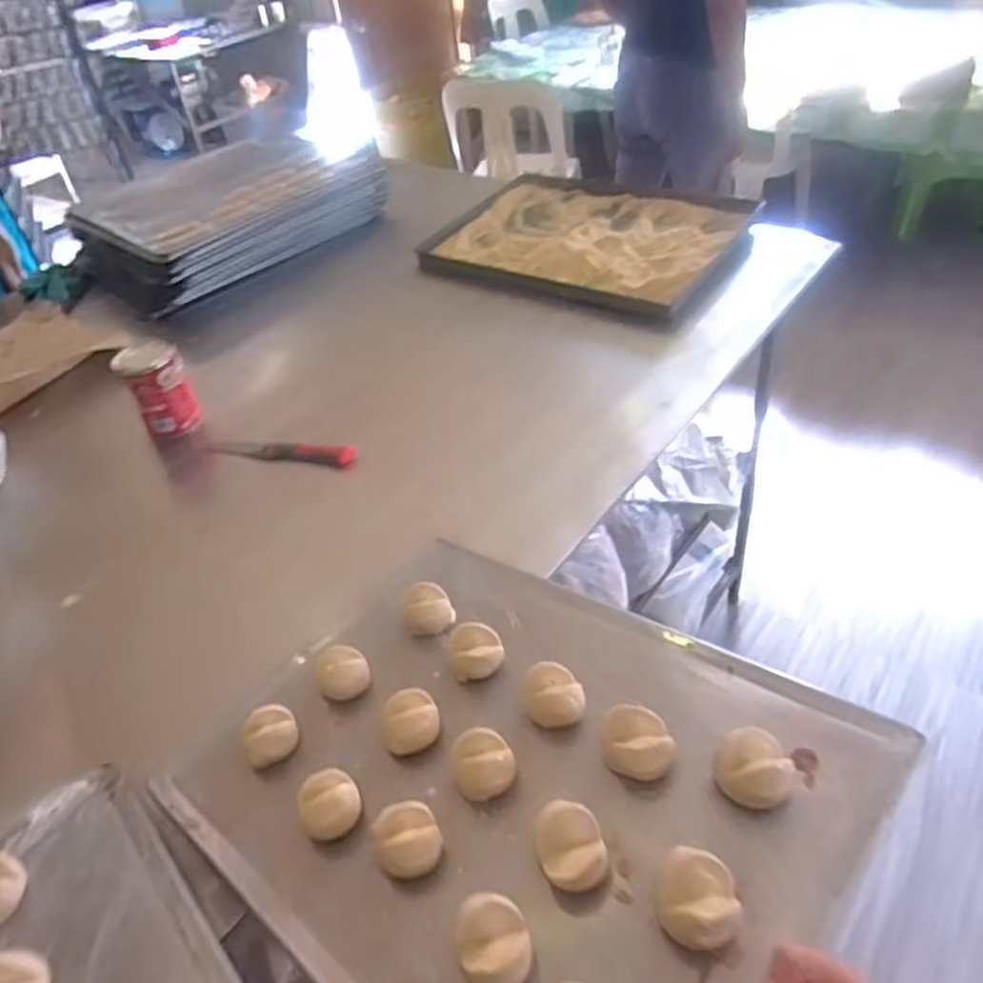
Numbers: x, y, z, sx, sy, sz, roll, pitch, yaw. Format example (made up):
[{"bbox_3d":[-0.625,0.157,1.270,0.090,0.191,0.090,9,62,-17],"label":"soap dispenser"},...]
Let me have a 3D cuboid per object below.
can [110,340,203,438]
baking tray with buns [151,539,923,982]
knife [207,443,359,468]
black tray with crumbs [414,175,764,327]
[{"bbox_3d":[-0.411,-0.128,0.935,0.076,0.098,0.070,-30,46,-24],"label":"can"},{"bbox_3d":[-0.002,0.180,0.511,0.441,0.039,0.324,19,47,41],"label":"baking tray with buns"},{"bbox_3d":[-0.249,-0.045,0.891,0.189,0.015,0.023,5,43,13],"label":"knife"},{"bbox_3d":[0.153,-0.414,1.210,0.476,0.031,0.384,20,48,27],"label":"black tray with crumbs"}]

